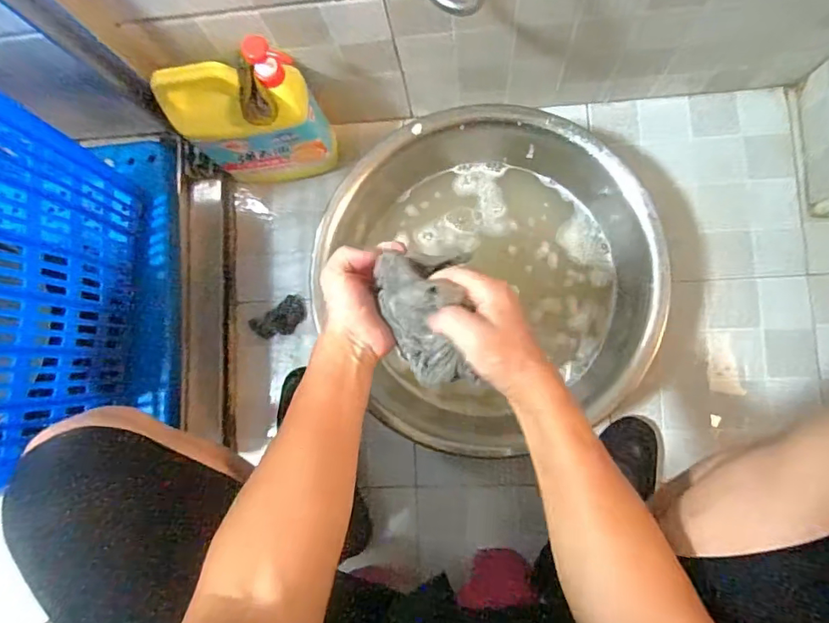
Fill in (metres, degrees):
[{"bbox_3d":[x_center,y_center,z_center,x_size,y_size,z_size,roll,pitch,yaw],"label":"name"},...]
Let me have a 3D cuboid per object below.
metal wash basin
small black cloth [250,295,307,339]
[{"bbox_3d":[0.108,-0.064,0.743,0.413,0.157,0.455,-18,82,5],"label":"metal wash basin"},{"bbox_3d":[-0.223,0.014,0.851,0.096,0.016,0.050,-33,81,2],"label":"small black cloth"}]

